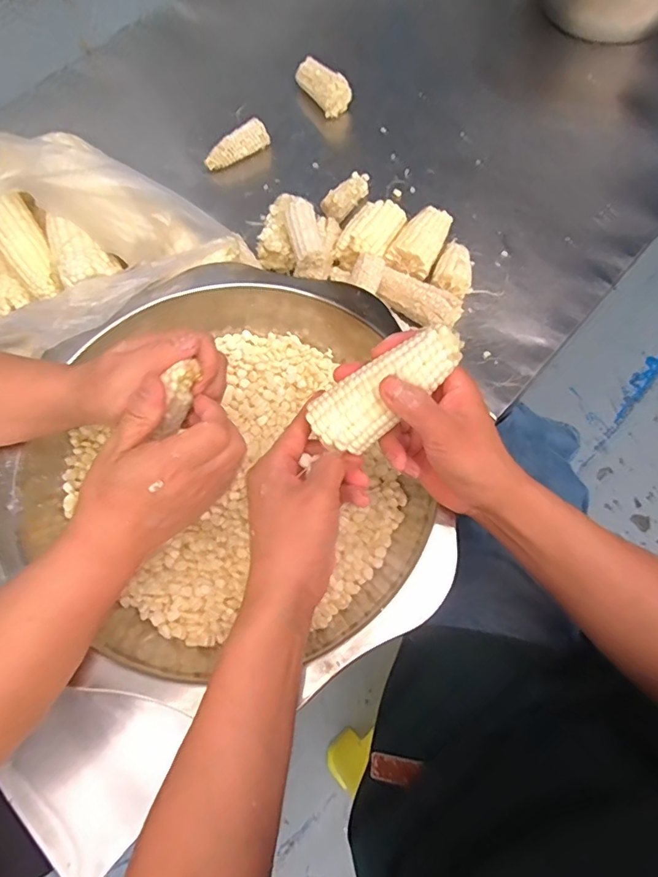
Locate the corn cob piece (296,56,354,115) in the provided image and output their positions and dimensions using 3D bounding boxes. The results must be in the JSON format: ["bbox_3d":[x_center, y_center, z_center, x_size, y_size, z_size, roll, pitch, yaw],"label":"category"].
[{"bbox_3d":[-0.009,-0.502,0.699,0.044,0.041,0.086,-41,72,-13],"label":"corn cob piece"}]

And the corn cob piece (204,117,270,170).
[{"bbox_3d":[-0.124,-0.394,0.668,0.092,0.037,0.029,-39,72,-12],"label":"corn cob piece"}]

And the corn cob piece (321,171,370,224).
[{"bbox_3d":[0.026,-0.315,0.636,0.032,0.031,0.079,36,74,15],"label":"corn cob piece"}]

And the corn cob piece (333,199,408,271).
[{"bbox_3d":[0.050,-0.240,0.594,0.057,0.054,0.084,27,72,12],"label":"corn cob piece"}]

